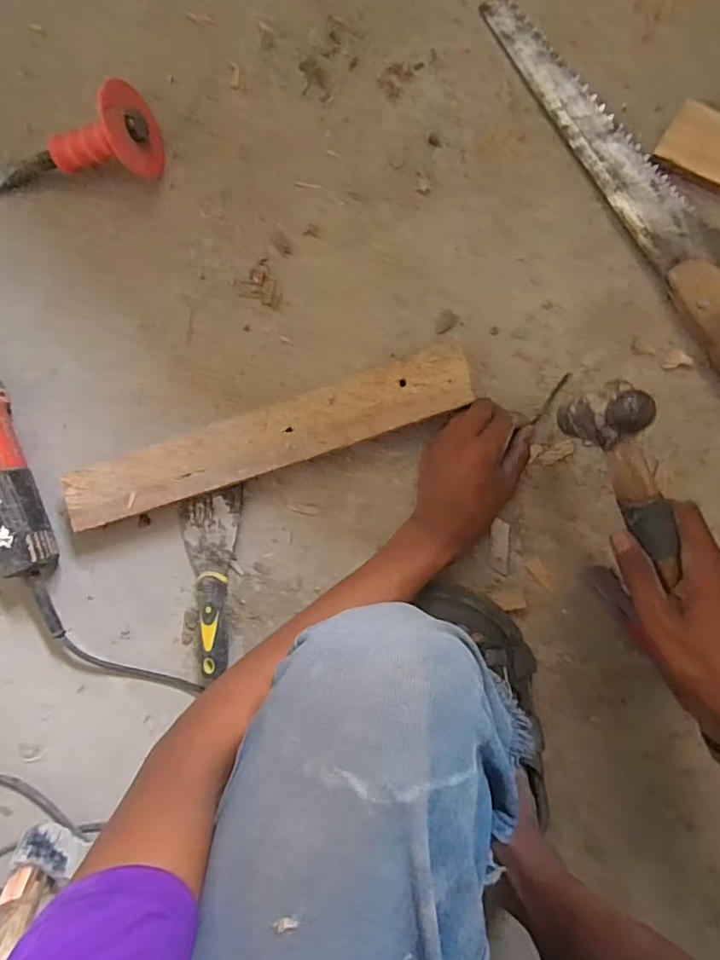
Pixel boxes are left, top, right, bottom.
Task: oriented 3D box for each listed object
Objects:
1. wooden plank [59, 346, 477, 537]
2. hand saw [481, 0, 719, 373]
[{"bbox_3d":[-0.095,-0.034,0.513,0.399,0.019,0.057,-18,91,10],"label":"wooden plank"},{"bbox_3d":[0.261,-0.253,0.458,0.101,0.032,0.426,-33,88,10],"label":"hand saw"}]

